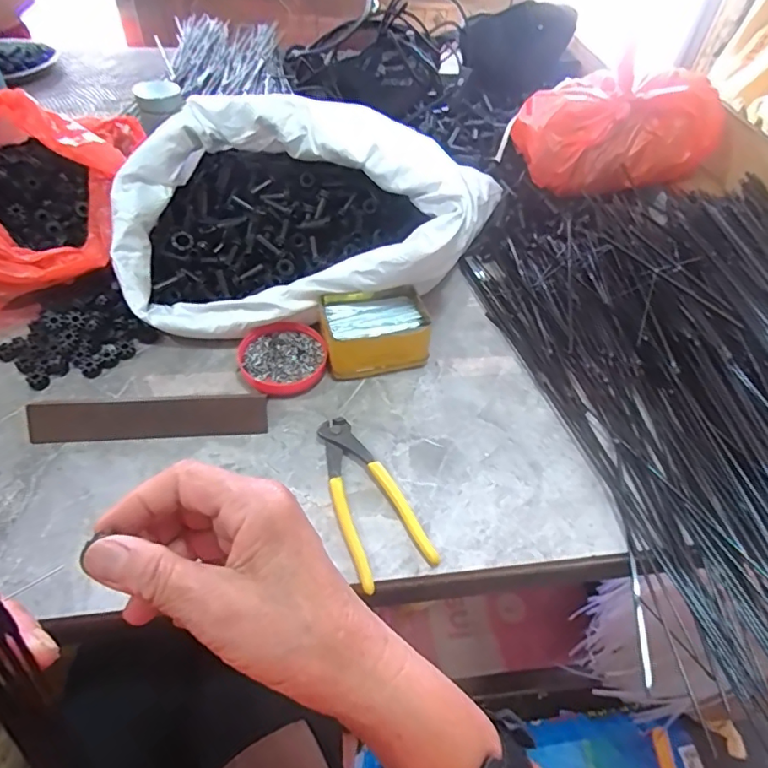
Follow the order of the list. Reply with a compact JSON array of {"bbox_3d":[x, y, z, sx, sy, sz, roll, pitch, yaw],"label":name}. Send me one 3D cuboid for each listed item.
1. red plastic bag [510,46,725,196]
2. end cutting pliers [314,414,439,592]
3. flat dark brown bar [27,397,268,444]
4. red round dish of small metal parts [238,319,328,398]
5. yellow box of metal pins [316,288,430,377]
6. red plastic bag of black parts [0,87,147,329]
[{"bbox_3d":[0.305,-0.348,0.713,0.238,0.119,0.150,-8,51,-11],"label":"red plastic bag"},{"bbox_3d":[-0.014,0.097,0.471,0.067,0.015,0.162,-14,52,-16],"label":"end cutting pliers"},{"bbox_3d":[-0.223,0.031,0.504,0.214,0.018,0.035,-2,50,-7],"label":"flat dark brown bar"},{"bbox_3d":[-0.105,-0.027,0.556,0.088,0.029,0.082,2,50,-3],"label":"red round dish of small metal parts"},{"bbox_3d":[-0.010,-0.057,0.574,0.113,0.051,0.082,-10,51,-13],"label":"yellow box of metal pins"},{"bbox_3d":[-0.419,-0.217,0.623,0.213,0.135,0.287,-2,50,-7],"label":"red plastic bag of black parts"}]

